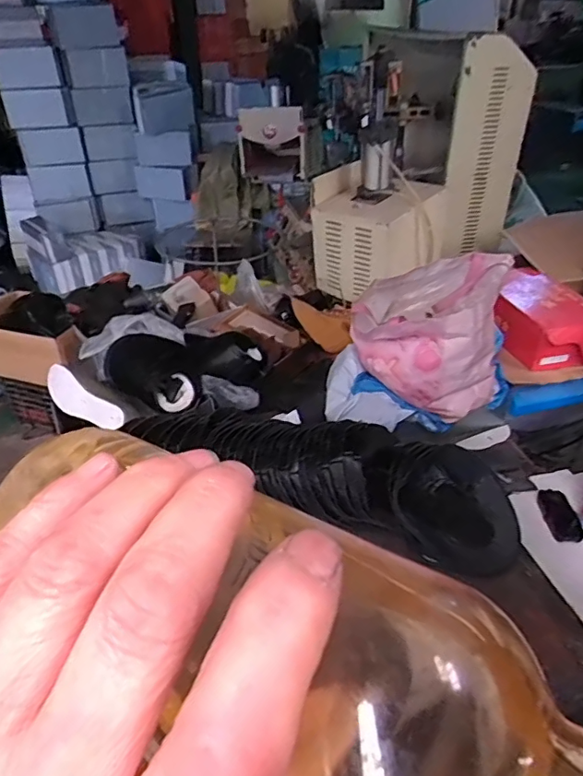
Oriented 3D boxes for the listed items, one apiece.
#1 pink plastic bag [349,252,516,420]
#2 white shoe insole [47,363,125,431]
[{"bbox_3d":[0.307,-0.121,1.170,0.301,0.255,0.259,12,37,17],"label":"pink plastic bag"},{"bbox_3d":[-0.447,0.026,1.116,0.245,0.076,0.023,30,8,27],"label":"white shoe insole"}]

